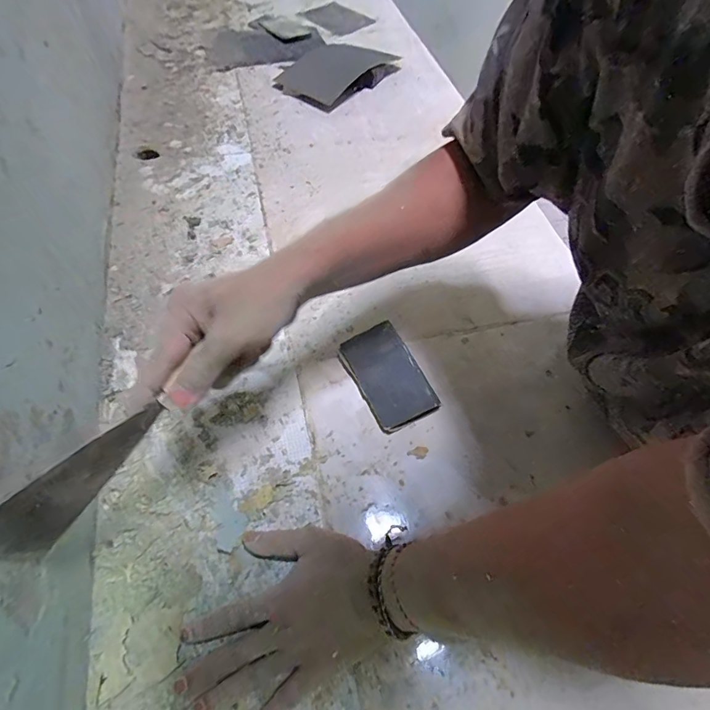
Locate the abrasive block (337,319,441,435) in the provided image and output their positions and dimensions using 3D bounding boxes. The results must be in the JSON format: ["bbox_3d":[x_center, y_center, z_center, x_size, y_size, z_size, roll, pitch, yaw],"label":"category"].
[{"bbox_3d":[0.033,0.021,0.462,0.068,0.020,0.117,-22,62,-16],"label":"abrasive block"}]

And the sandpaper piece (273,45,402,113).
[{"bbox_3d":[-0.038,-0.546,0.811,0.150,0.034,0.207,35,62,17],"label":"sandpaper piece"}]

